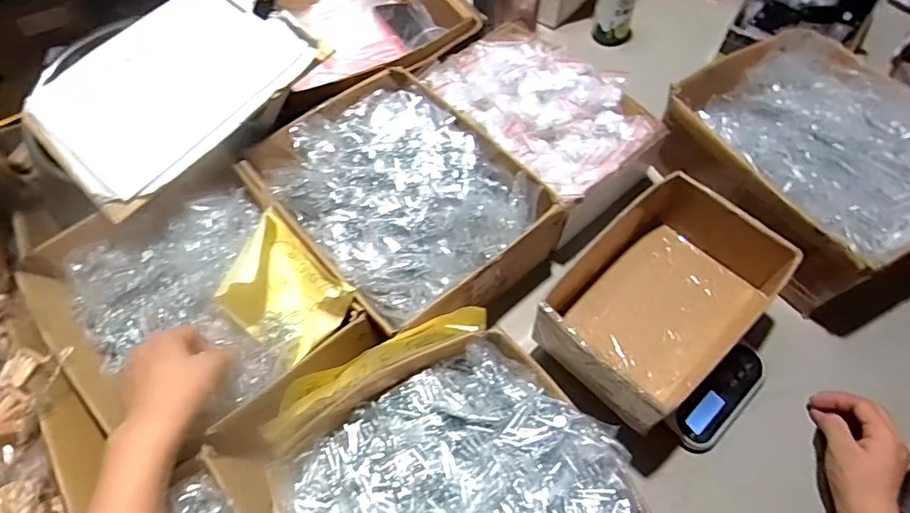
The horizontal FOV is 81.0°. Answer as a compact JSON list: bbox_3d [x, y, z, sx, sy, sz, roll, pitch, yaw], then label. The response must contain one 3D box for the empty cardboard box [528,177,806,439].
[{"bbox_3d":[0.230,0.046,0.609,0.251,0.090,0.180,-40,67,-19],"label":"empty cardboard box"}]

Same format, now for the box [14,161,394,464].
[{"bbox_3d":[-0.283,0.046,0.585,0.264,0.090,0.330,-38,66,-18],"label":"box"}]

